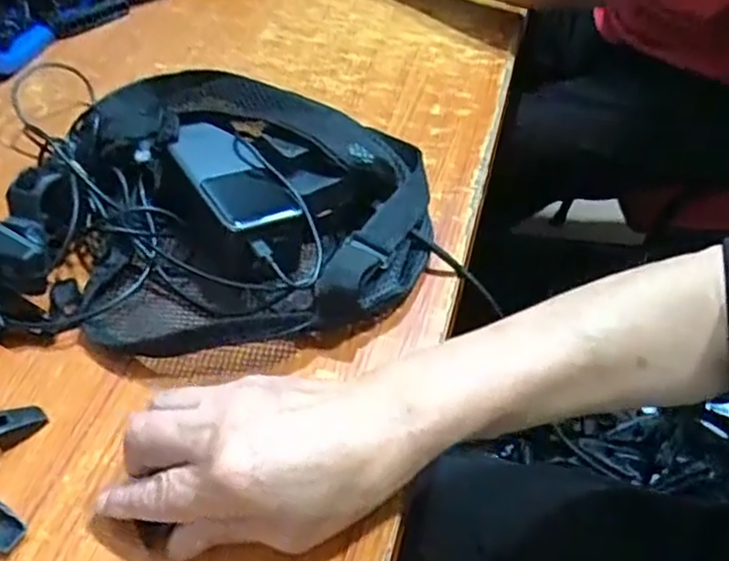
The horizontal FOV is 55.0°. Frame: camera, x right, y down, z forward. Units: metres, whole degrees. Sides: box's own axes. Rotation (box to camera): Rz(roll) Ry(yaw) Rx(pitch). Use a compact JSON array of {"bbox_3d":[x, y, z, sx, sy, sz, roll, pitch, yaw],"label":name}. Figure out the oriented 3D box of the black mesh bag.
[{"bbox_3d":[-0.079,-0.070,0.483,0.225,0.061,0.262,-13,46,-8],"label":"black mesh bag"}]

